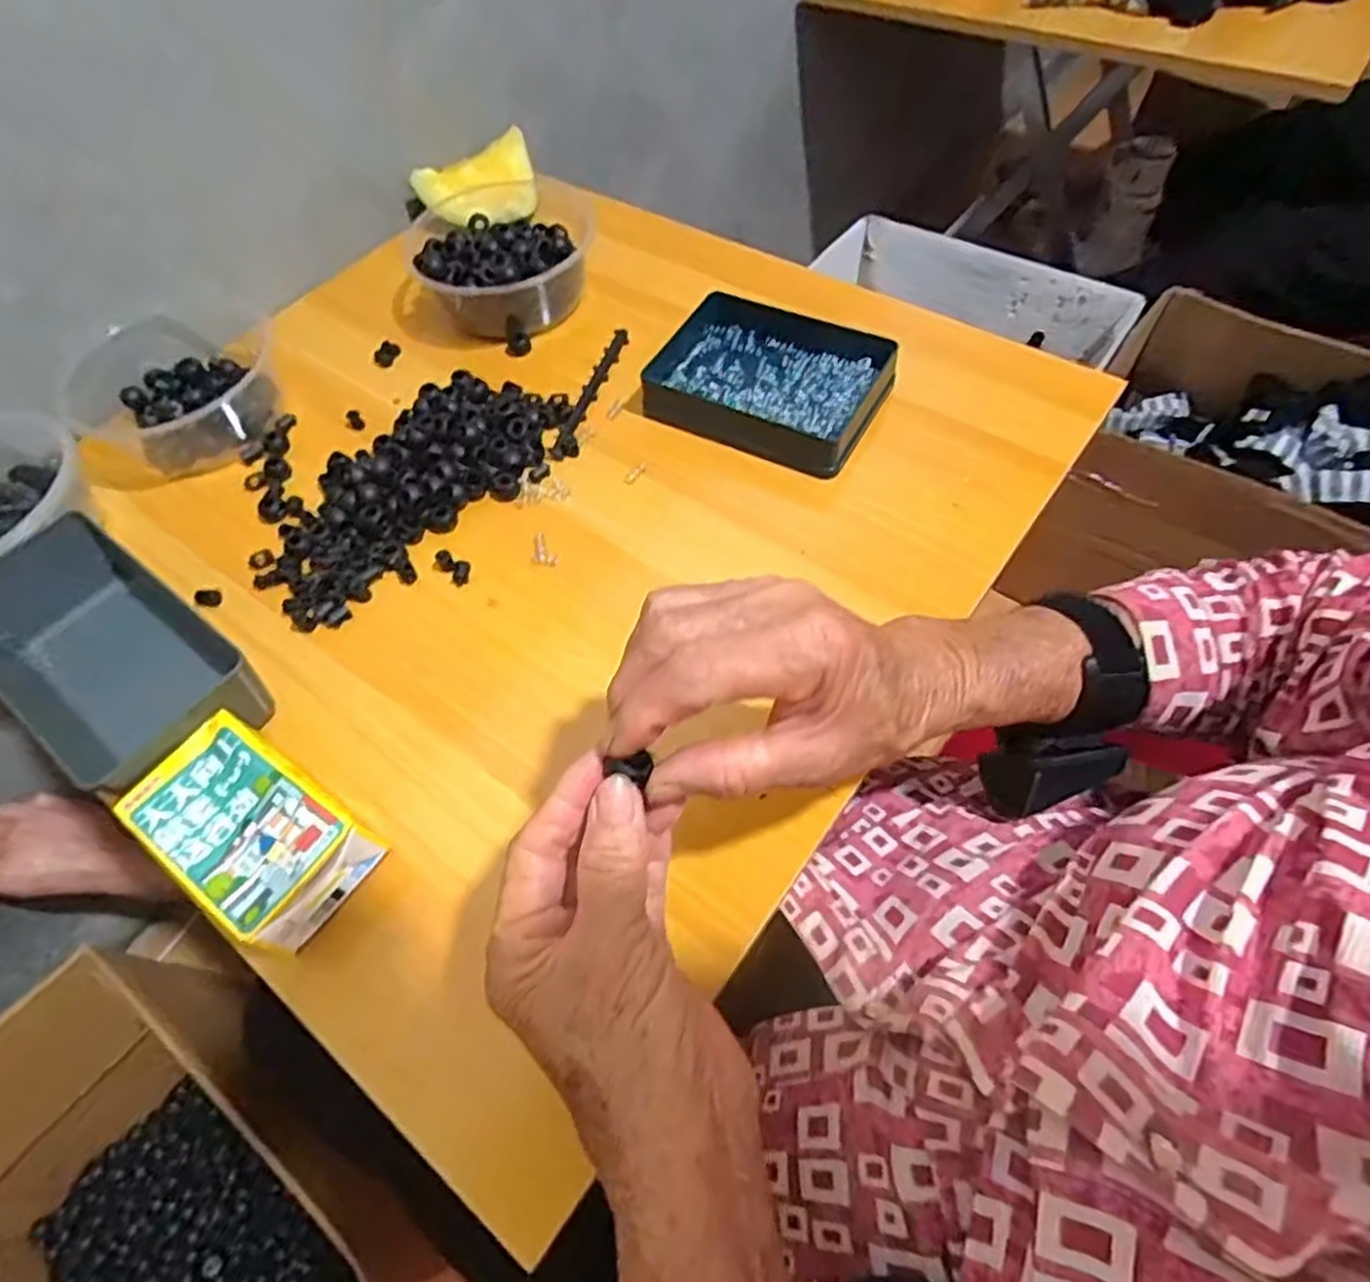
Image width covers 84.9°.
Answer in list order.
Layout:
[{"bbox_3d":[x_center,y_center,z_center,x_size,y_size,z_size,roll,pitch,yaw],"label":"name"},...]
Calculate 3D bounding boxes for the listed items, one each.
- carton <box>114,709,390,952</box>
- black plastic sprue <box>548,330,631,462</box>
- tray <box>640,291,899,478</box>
[{"bbox_3d":[-0.207,0.091,0.361,0.105,0.044,0.064,31,66,21],"label":"carton"},{"bbox_3d":[-0.067,-0.180,0.534,0.012,0.007,0.132,13,61,12],"label":"black plastic sprue"},{"bbox_3d":[0.052,-0.179,0.512,0.165,0.030,0.112,24,63,18],"label":"tray"}]

